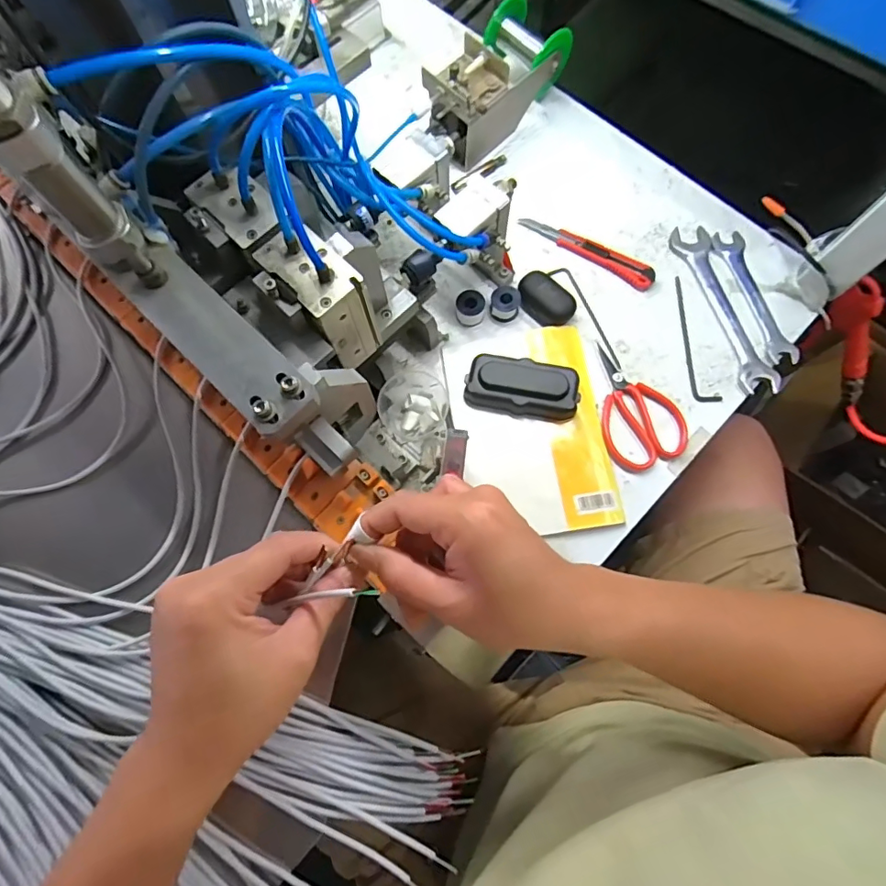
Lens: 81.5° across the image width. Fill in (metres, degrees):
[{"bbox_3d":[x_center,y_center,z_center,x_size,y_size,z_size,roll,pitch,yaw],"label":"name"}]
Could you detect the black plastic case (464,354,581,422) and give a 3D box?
[{"bbox_3d":[0.076,-0.052,0.497,0.105,0.028,0.055,8,74,3],"label":"black plastic case"}]

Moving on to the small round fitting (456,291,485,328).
[{"bbox_3d":[0.029,-0.141,0.526,0.030,0.025,0.033,0,74,0],"label":"small round fitting"}]

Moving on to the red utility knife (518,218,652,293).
[{"bbox_3d":[0.155,-0.209,0.550,0.153,0.011,0.020,33,77,9],"label":"red utility knife"}]

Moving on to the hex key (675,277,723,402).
[{"bbox_3d":[0.254,-0.107,0.526,0.026,0.004,0.140,-6,74,-1],"label":"hex key"}]

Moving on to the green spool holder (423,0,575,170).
[{"bbox_3d":[0.053,-0.393,0.567,0.089,0.085,0.174,41,78,11],"label":"green spool holder"}]

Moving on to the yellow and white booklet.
[{"bbox_3d":[0.084,-0.015,0.497,0.138,0.010,0.205,-9,74,-2],"label":"yellow and white booklet"}]

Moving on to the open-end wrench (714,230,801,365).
[{"bbox_3d":[0.324,-0.152,0.534,0.029,0.008,0.156,-13,74,-3],"label":"open-end wrench"}]

